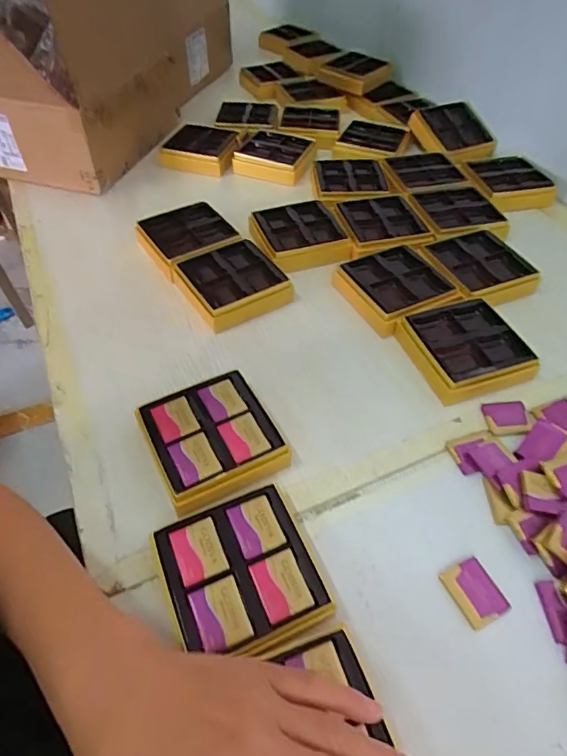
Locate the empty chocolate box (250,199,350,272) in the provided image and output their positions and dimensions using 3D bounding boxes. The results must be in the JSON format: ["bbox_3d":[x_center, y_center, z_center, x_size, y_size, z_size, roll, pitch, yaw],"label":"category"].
[{"bbox_3d":[0.018,-0.172,0.574,0.100,0.027,0.107,-12,51,-11],"label":"empty chocolate box"}]

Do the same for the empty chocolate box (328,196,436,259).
[{"bbox_3d":[0.121,-0.188,0.586,0.098,0.024,0.113,-7,50,-6],"label":"empty chocolate box"}]

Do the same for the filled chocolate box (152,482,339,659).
[{"bbox_3d":[-0.030,0.135,0.326,0.094,0.030,0.096,-18,53,-16],"label":"filled chocolate box"}]

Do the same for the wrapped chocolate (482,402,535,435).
[{"bbox_3d":[0.199,0.034,0.420,0.044,0.005,0.033,0,50,-1],"label":"wrapped chocolate"}]

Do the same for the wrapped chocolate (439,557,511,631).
[{"bbox_3d":[0.133,0.148,0.333,0.032,0.005,0.040,-22,54,-18],"label":"wrapped chocolate"}]

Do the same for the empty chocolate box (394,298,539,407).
[{"bbox_3d":[0.173,-0.028,0.460,0.101,0.027,0.100,-15,52,-13],"label":"empty chocolate box"}]

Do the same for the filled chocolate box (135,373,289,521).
[{"bbox_3d":[-0.058,0.051,0.393,0.093,0.032,0.098,-24,54,-19],"label":"filled chocolate box"}]

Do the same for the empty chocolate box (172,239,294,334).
[{"bbox_3d":[-0.058,-0.108,0.522,0.096,0.031,0.104,-27,55,-21],"label":"empty chocolate box"}]

